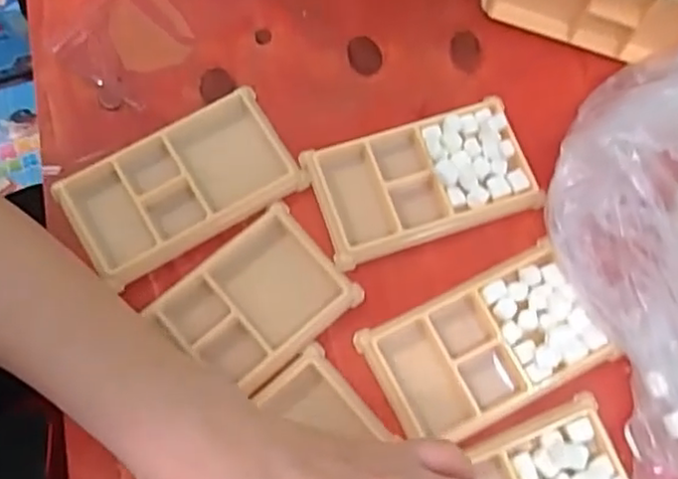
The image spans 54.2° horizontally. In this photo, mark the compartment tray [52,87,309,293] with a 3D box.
[{"bbox_3d":[-0.097,-0.033,0.405,0.134,0.011,0.074,-30,76,-10],"label":"compartment tray"}]

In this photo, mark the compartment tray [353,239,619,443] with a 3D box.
[{"bbox_3d":[0.085,0.062,0.384,0.127,0.017,0.076,-26,75,-9],"label":"compartment tray"}]

